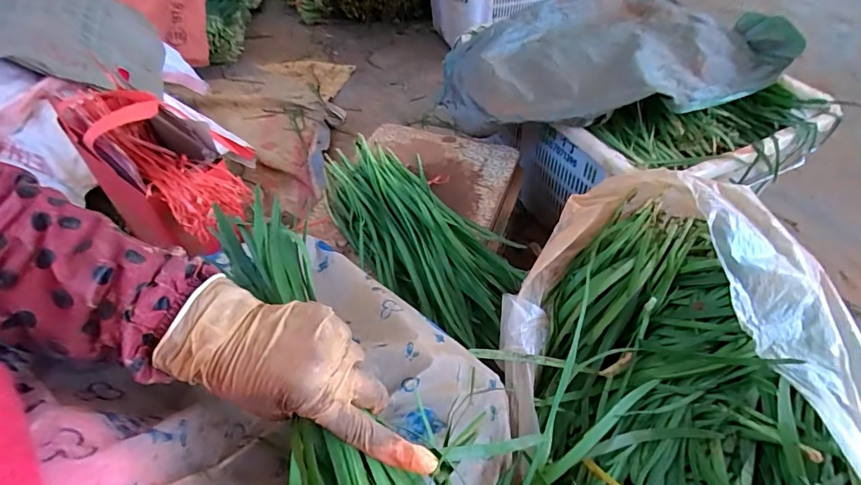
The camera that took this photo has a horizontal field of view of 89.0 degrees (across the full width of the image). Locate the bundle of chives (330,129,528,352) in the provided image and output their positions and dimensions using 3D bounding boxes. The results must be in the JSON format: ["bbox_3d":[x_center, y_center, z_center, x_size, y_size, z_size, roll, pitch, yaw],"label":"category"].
[{"bbox_3d":[-0.020,-0.028,0.710,0.221,0.071,0.438,-33,55,-22],"label":"bundle of chives"}]

